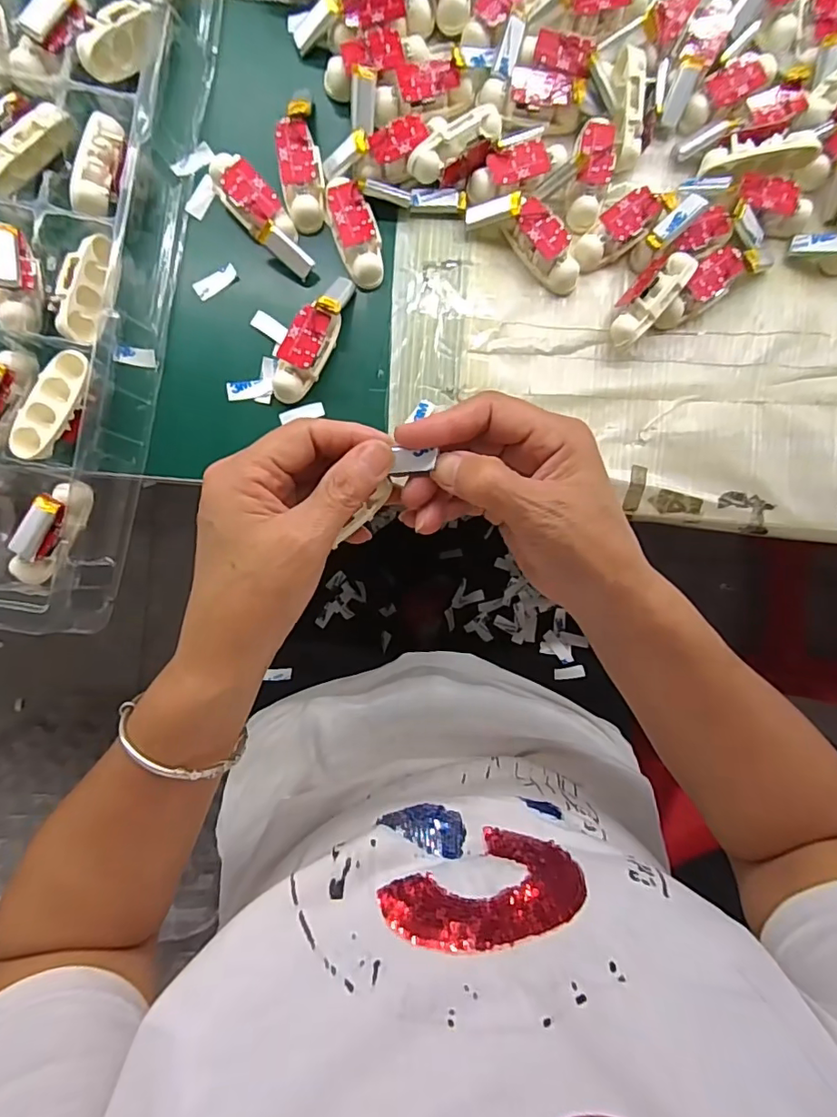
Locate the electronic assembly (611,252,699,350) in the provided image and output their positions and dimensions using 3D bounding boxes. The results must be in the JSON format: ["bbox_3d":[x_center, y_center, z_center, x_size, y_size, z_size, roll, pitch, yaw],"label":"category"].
[{"bbox_3d":[0.140,-0.158,0.322,0.025,0.023,0.064,37,87,-2],"label":"electronic assembly"}]

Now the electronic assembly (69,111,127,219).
[{"bbox_3d":[-0.179,-0.223,0.298,0.019,0.015,0.061,8,80,-4],"label":"electronic assembly"}]

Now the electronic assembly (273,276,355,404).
[{"bbox_3d":[-0.064,-0.132,0.317,0.025,0.017,0.080,28,88,-2],"label":"electronic assembly"}]

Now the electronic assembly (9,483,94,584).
[{"bbox_3d":[-0.212,-0.013,0.302,0.020,0.024,0.065,30,87,-2],"label":"electronic assembly"}]

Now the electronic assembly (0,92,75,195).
[{"bbox_3d":[-0.227,-0.234,0.298,0.026,0.017,0.060,33,78,-5],"label":"electronic assembly"}]

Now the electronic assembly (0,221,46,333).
[{"bbox_3d":[-0.228,-0.157,0.297,0.022,0.018,0.059,-5,89,-3],"label":"electronic assembly"}]

